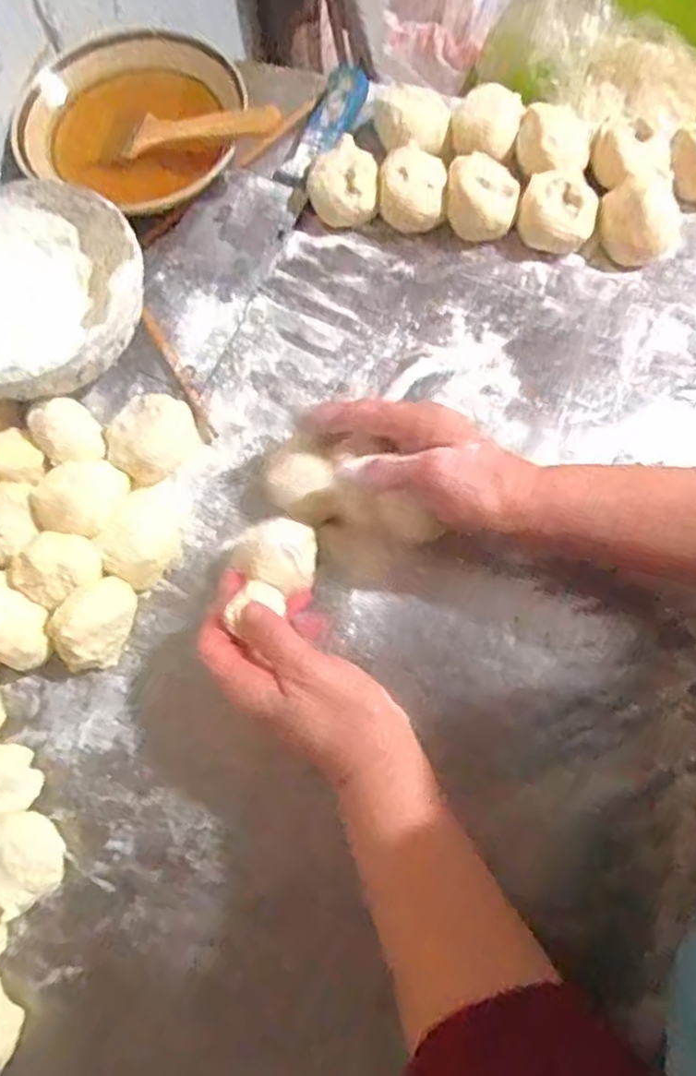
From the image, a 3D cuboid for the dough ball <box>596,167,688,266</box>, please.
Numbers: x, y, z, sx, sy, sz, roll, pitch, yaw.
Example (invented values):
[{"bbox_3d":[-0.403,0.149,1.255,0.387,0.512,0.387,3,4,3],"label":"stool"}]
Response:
[{"bbox_3d":[0.204,-0.222,0.488,0.056,0.033,0.053,0,75,1],"label":"dough ball"}]

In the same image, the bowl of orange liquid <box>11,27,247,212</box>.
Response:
[{"bbox_3d":[-0.155,-0.301,0.515,0.147,0.062,0.158,0,75,1],"label":"bowl of orange liquid"}]

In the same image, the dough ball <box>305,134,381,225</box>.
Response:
[{"bbox_3d":[-0.002,-0.253,0.509,0.046,0.033,0.051,-30,77,-7],"label":"dough ball"}]

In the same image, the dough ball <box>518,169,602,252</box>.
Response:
[{"bbox_3d":[0.148,-0.230,0.496,0.052,0.032,0.045,17,76,5],"label":"dough ball"}]

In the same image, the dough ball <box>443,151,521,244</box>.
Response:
[{"bbox_3d":[0.095,-0.242,0.502,0.050,0.036,0.048,0,75,1],"label":"dough ball"}]

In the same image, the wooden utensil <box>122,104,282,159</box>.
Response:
[{"bbox_3d":[-0.105,-0.295,0.500,0.121,0.010,0.033,5,74,20],"label":"wooden utensil"}]

